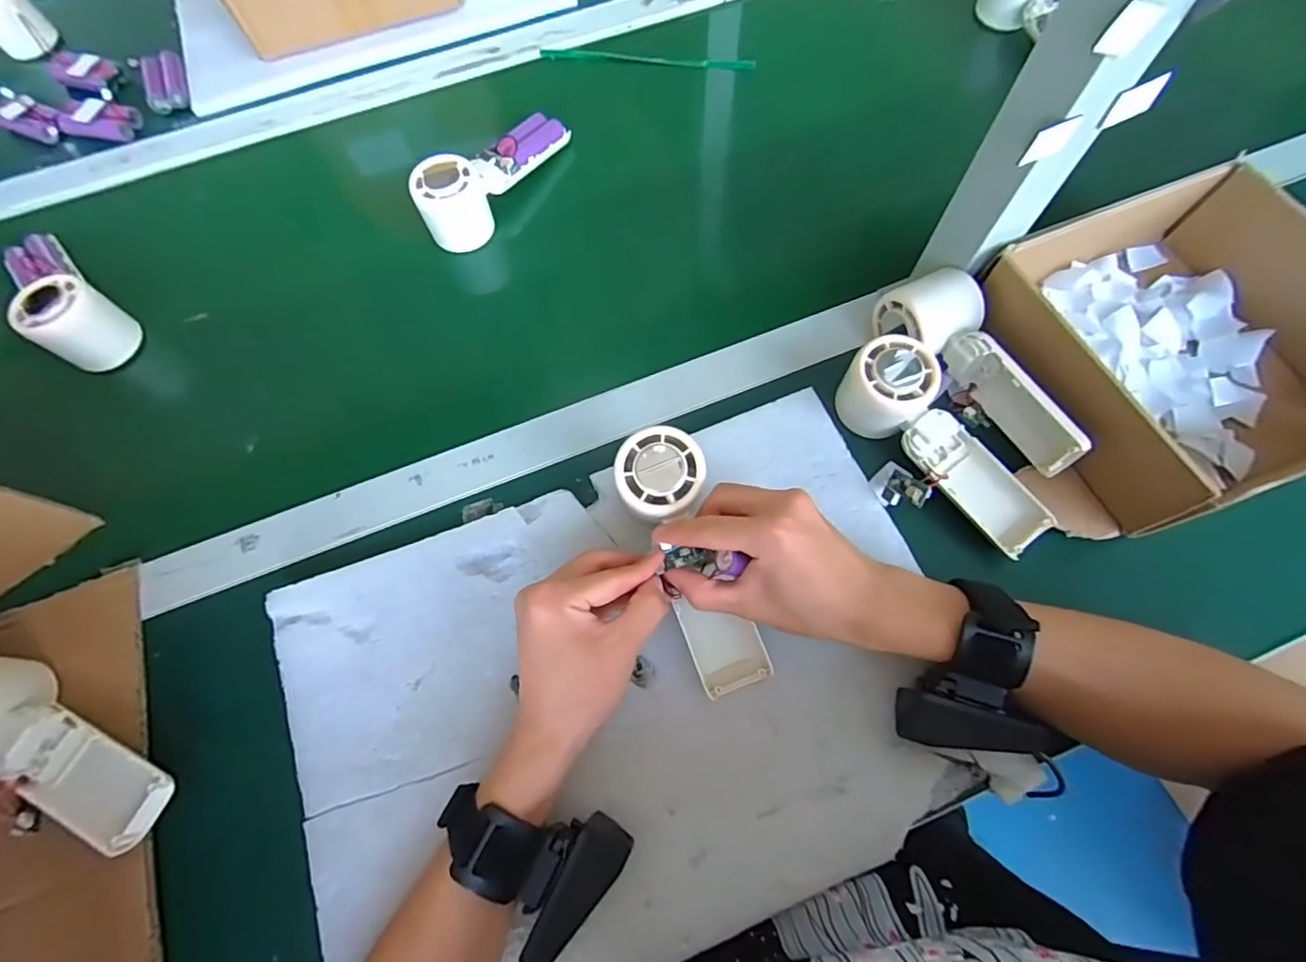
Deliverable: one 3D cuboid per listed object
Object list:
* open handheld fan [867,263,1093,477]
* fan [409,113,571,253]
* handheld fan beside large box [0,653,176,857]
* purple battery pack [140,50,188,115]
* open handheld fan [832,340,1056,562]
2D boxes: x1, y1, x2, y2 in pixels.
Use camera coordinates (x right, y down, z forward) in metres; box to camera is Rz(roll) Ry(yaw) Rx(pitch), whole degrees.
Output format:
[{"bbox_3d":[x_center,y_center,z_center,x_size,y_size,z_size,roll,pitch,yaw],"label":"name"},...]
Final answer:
[{"bbox_3d":[0.232,-0.083,0.406,0.060,0.052,0.171,-31,72,-9],"label":"open handheld fan"},{"bbox_3d":[-0.135,-0.272,0.506,0.044,0.057,0.162,42,76,15],"label":"fan"},{"bbox_3d":[-0.355,0.158,0.333,0.160,0.059,0.058,28,73,11],"label":"handheld fan beside large box"},{"bbox_3d":[-0.495,-0.406,0.584,0.036,0.013,0.079,-23,70,-7],"label":"purple battery pack"},{"bbox_3d":[0.187,-0.016,0.397,0.076,0.051,0.163,-40,86,-12],"label":"open handheld fan"}]

